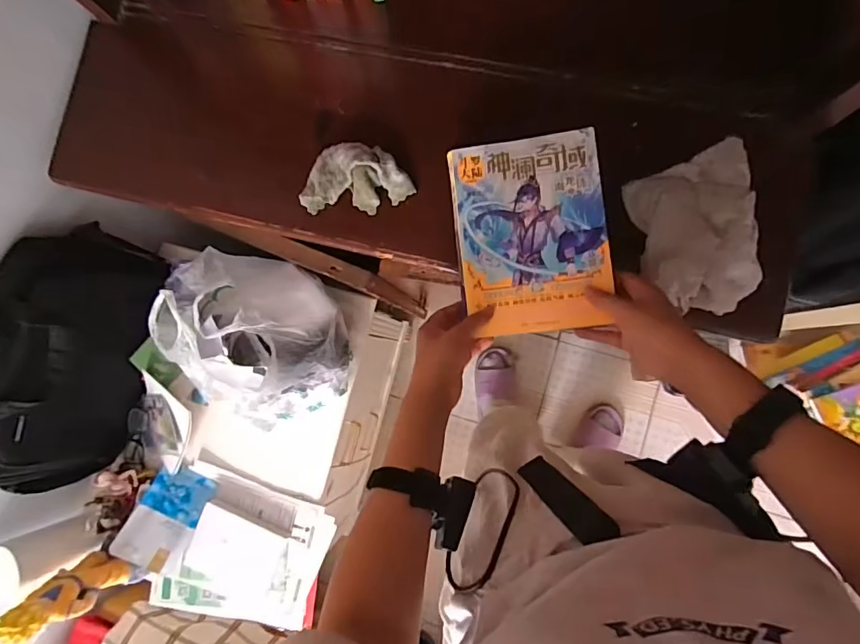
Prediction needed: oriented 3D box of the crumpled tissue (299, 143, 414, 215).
[{"bbox_3d":[-0.097,-0.187,0.629,0.145,0.037,0.084,3,87,8],"label":"crumpled tissue"}]

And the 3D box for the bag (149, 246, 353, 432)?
[{"bbox_3d":[-0.280,0.032,0.775,0.258,0.240,0.276,-6,85,7],"label":"bag"}]

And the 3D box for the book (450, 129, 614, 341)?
[{"bbox_3d":[0.117,-0.103,0.567,0.168,0.018,0.227,-6,86,7],"label":"book"}]

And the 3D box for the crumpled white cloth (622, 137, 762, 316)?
[{"bbox_3d":[0.315,-0.109,0.560,0.136,0.033,0.189,-11,85,7],"label":"crumpled white cloth"}]

